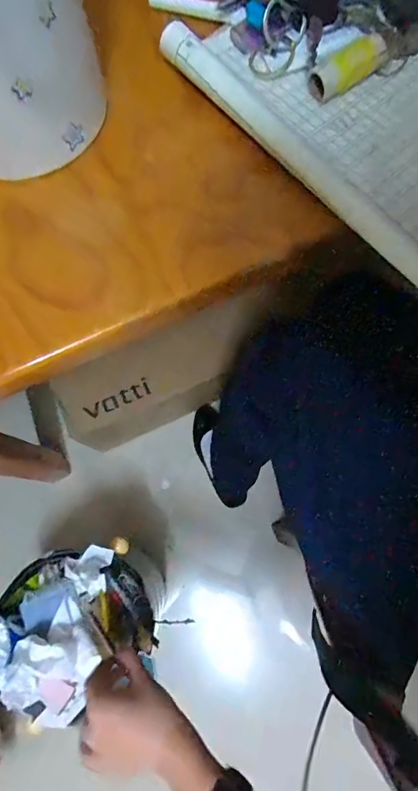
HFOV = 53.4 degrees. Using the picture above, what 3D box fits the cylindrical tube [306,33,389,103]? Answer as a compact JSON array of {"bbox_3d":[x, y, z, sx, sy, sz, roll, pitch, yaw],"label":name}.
[{"bbox_3d":[0.085,-0.203,0.256,0.048,0.017,0.021,-39,78,-9],"label":"cylindrical tube"}]

